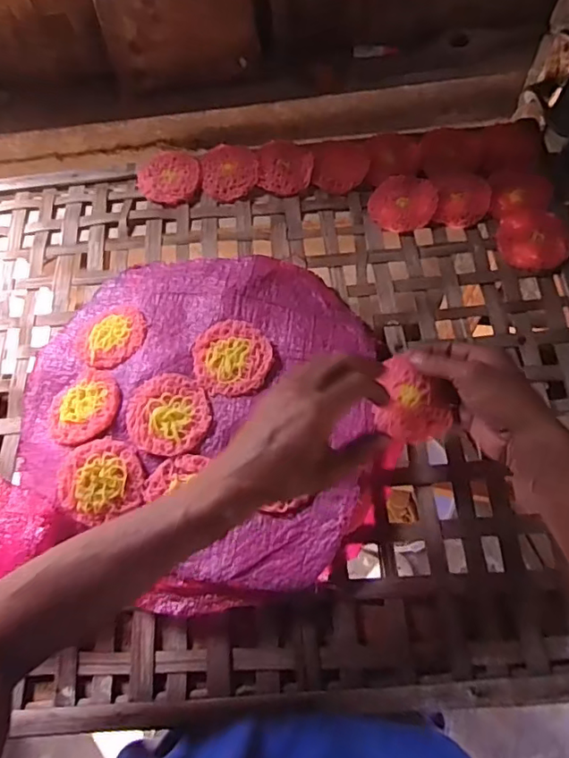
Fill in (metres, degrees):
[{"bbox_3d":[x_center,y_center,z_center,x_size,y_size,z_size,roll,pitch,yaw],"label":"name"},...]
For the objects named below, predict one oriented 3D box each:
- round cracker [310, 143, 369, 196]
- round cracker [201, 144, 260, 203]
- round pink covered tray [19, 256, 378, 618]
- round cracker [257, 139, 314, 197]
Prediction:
[{"bbox_3d":[0.070,-0.264,0.680,0.068,0.005,0.061,4,94,5],"label":"round cracker"},{"bbox_3d":[-0.069,-0.262,0.688,0.070,0.004,0.072,-3,86,2],"label":"round cracker"},{"bbox_3d":[-0.092,0.034,0.549,0.347,0.049,0.358,-1,67,3],"label":"round pink covered tray"},{"bbox_3d":[0.001,-0.269,0.689,0.068,0.024,0.074,-1,67,3],"label":"round cracker"}]

